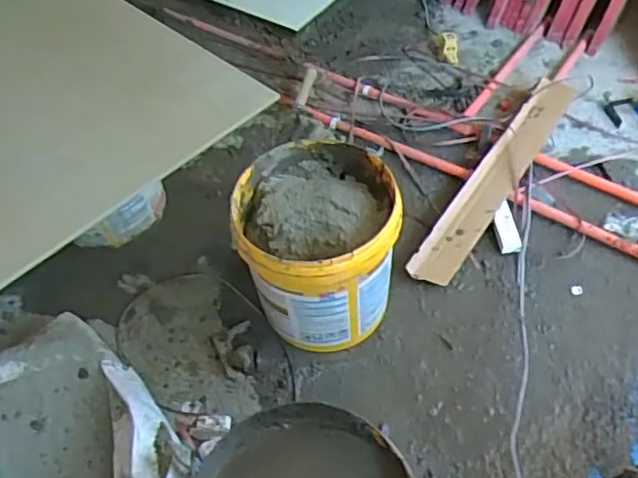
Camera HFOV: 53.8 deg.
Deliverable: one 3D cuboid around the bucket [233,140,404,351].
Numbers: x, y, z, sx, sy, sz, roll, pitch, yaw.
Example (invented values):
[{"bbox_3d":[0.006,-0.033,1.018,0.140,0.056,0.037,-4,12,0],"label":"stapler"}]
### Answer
[{"bbox_3d":[0.001,0.038,1.280,0.297,0.340,0.305,-2,50,3],"label":"bucket"}]

